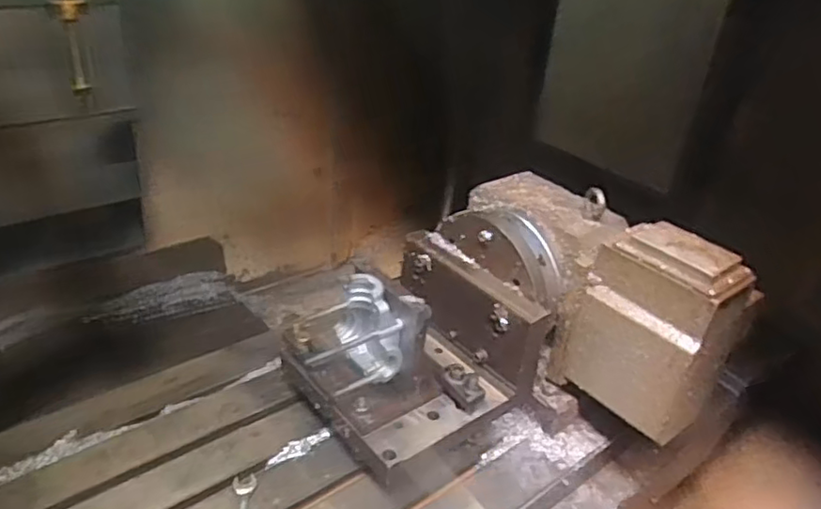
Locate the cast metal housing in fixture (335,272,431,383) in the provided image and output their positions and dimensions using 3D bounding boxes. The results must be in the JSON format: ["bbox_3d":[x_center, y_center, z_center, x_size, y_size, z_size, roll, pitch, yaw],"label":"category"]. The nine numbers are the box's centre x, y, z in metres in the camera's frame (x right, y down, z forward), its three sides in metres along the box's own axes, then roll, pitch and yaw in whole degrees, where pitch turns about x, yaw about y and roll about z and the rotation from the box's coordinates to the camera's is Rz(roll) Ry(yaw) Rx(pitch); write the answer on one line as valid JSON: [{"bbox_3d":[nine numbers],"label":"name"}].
[{"bbox_3d":[-0.048,0.099,0.943,0.077,0.153,0.138,-13,35,-28],"label":"cast metal housing in fixture"}]

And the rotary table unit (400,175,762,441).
[{"bbox_3d":[0.255,0.073,1.072,0.305,0.315,0.477,-16,37,-32],"label":"rotary table unit"}]

